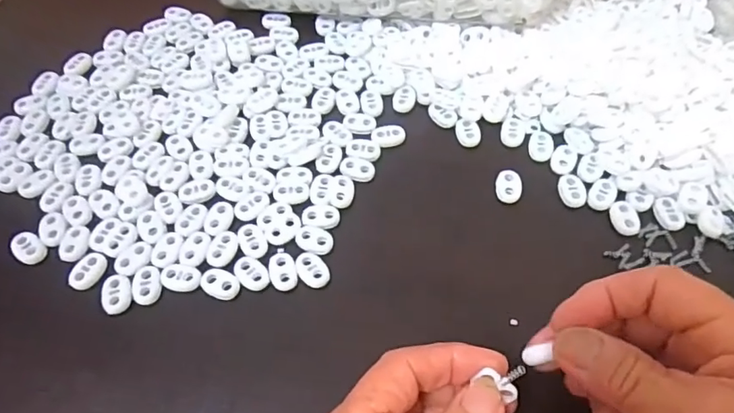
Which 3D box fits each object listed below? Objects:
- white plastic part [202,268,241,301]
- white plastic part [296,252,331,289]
[{"bbox_3d":[-0.082,0.042,0.289,0.023,0.004,0.015,27,62,16],"label":"white plastic part"},{"bbox_3d":[-0.031,0.036,0.293,0.016,0.004,0.023,-39,65,-22],"label":"white plastic part"}]

